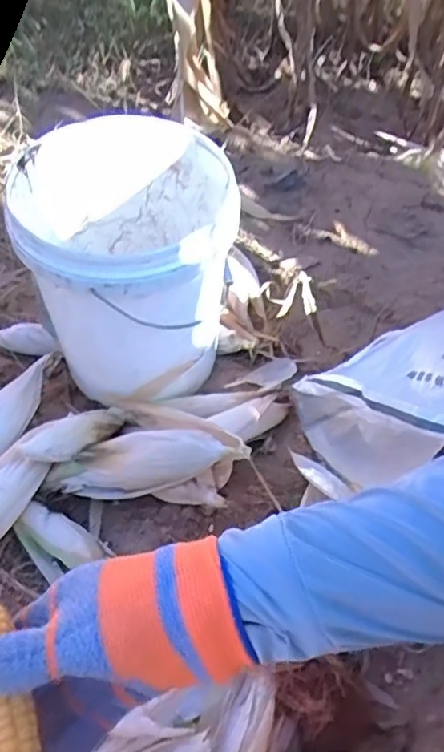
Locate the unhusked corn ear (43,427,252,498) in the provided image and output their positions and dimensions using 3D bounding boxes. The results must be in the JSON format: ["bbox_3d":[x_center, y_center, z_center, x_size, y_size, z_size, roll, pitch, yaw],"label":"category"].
[{"bbox_3d":[-0.110,0.116,0.830,0.294,0.070,0.065,-13,46,18],"label":"unhusked corn ear"}]

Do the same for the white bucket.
[{"bbox_3d":[-0.124,-0.152,0.890,0.288,0.336,0.295,-4,47,4],"label":"white bucket"}]

